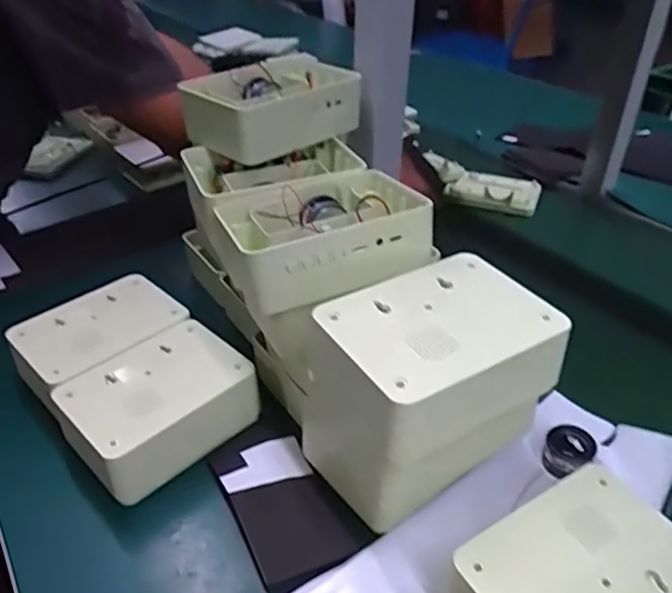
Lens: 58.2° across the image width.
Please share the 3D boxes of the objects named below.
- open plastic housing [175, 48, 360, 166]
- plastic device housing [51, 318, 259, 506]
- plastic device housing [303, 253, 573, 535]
[{"bbox_3d":[-0.065,-0.178,0.570,0.135,0.056,0.110,-26,43,-32],"label":"open plastic housing"},{"bbox_3d":[-0.153,0.094,0.518,0.147,0.056,0.104,-27,43,-33],"label":"plastic device housing"},{"bbox_3d":[0.065,0.078,0.431,0.131,0.164,0.106,-17,38,-23],"label":"plastic device housing"}]

